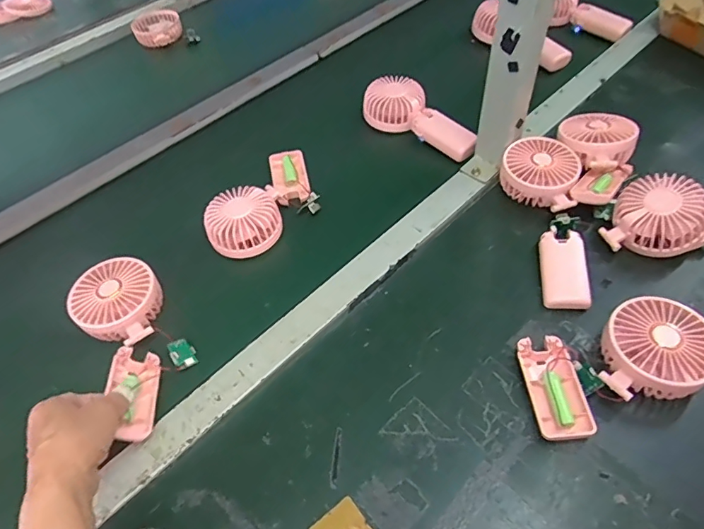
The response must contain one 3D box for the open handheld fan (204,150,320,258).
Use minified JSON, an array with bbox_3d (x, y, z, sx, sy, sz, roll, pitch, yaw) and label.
[{"bbox_3d":[-0.097,-0.083,0.594,0.096,0.048,0.180,18,55,19],"label":"open handheld fan"}]

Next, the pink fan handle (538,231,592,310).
[{"bbox_3d":[0.223,0.006,0.507,0.045,0.023,0.091,3,52,9],"label":"pink fan handle"}]

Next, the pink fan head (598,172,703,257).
[{"bbox_3d":[0.323,-0.047,0.509,0.096,0.060,0.086,-26,53,-14],"label":"pink fan head"}]

